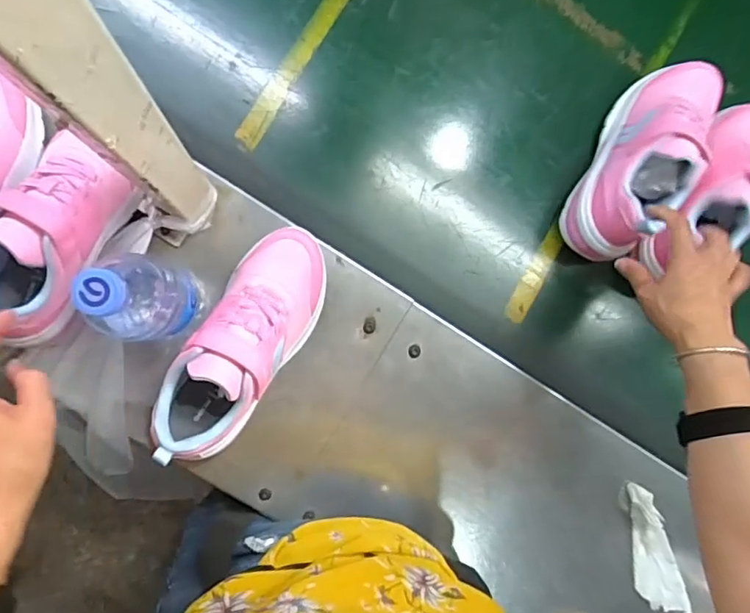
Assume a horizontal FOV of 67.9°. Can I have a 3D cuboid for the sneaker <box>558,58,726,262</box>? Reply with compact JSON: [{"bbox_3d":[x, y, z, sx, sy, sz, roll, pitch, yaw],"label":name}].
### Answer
[{"bbox_3d":[0.304,-0.172,0.610,0.087,0.115,0.238,31,84,-7],"label":"sneaker"}]

